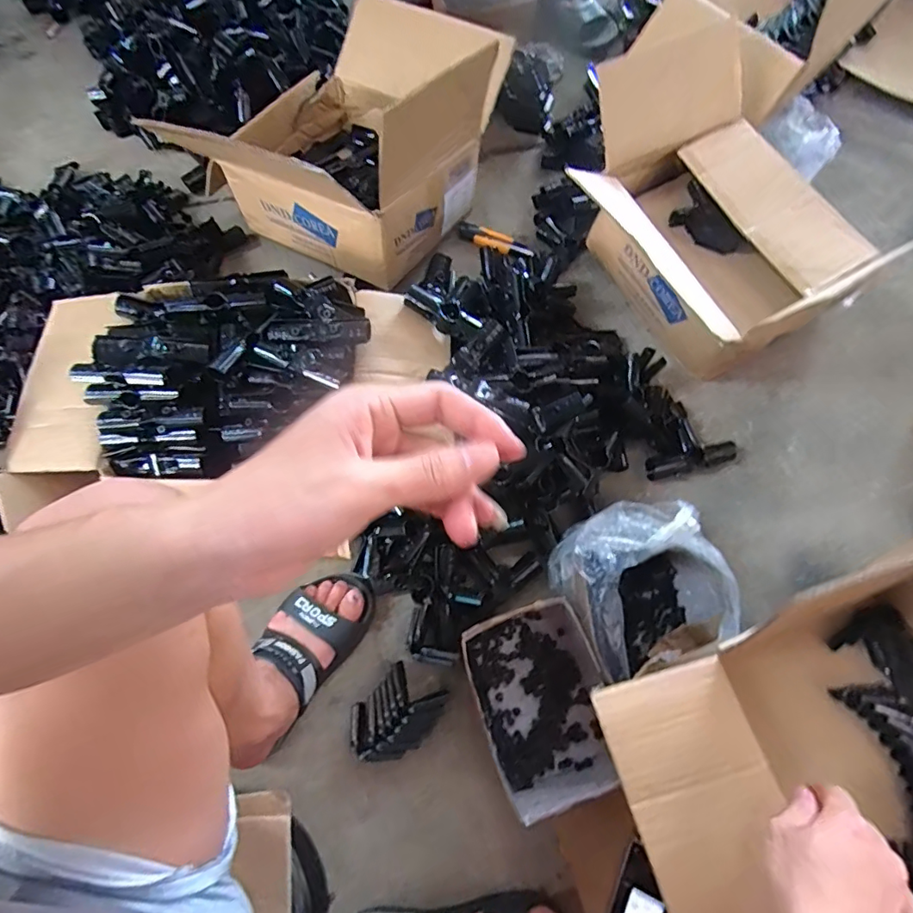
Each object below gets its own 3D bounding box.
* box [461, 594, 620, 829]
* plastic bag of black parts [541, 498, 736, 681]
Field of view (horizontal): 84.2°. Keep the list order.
[{"bbox_3d":[0.108,0.293,0.620,0.157,0.097,0.208,-17,72,-6],"label":"box"},{"bbox_3d":[0.236,0.159,0.651,0.192,0.130,0.182,-23,73,-8],"label":"plastic bag of black parts"}]

